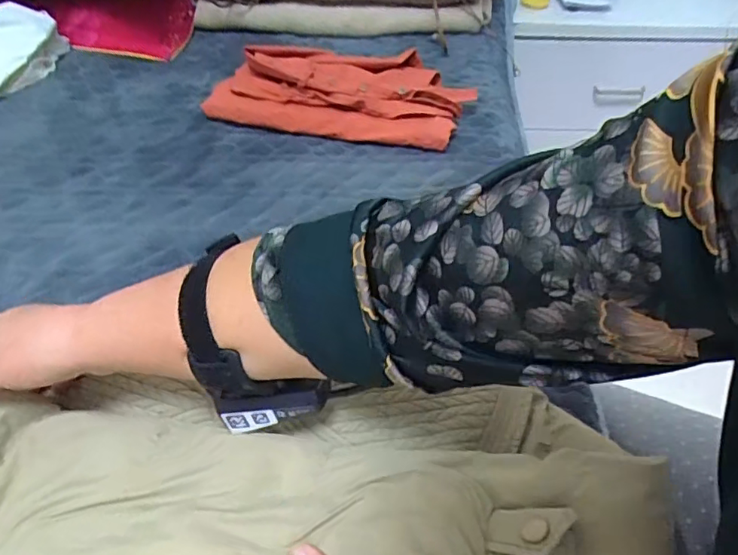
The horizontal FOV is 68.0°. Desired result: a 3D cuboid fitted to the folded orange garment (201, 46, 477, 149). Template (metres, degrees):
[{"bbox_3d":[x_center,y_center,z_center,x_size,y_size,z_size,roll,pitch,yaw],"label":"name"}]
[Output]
[{"bbox_3d":[-0.041,-0.260,0.759,0.332,0.077,0.152,11,45,12],"label":"folded orange garment"}]

